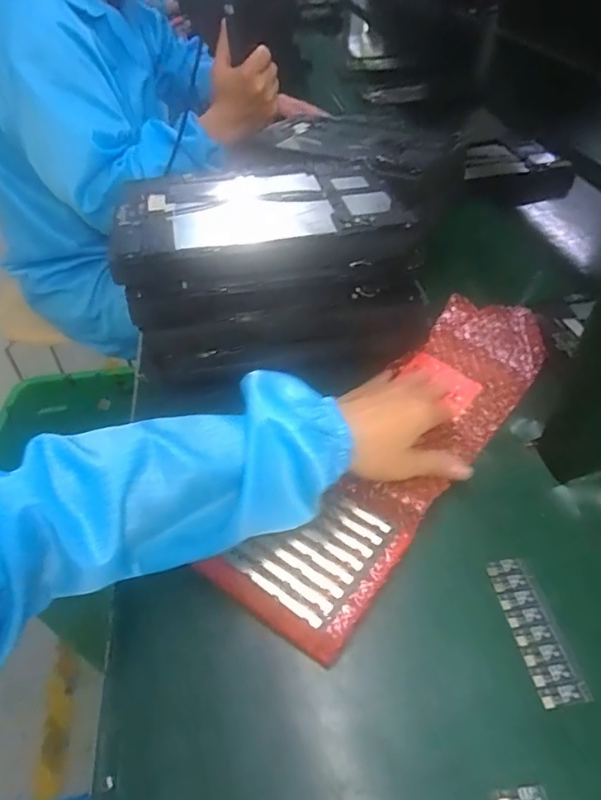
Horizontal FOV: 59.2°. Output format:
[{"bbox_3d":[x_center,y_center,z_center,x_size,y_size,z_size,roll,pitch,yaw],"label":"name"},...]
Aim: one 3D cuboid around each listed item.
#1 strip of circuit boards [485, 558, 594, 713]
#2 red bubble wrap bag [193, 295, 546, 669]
[{"bbox_3d":[0.153,0.148,0.346,0.031,0.004,0.093,-7,45,-5],"label":"strip of circuit boards"},{"bbox_3d":[0.095,0.028,0.450,0.110,0.032,0.392,27,50,26],"label":"red bubble wrap bag"}]

